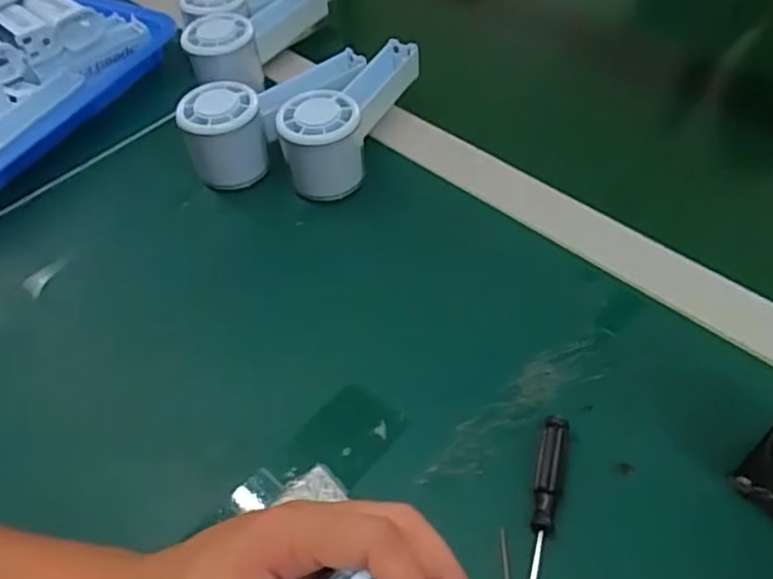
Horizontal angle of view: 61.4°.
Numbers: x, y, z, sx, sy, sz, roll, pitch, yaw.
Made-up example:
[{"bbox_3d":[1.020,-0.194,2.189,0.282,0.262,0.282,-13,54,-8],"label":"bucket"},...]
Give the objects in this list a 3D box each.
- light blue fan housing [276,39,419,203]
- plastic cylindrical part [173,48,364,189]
[{"bbox_3d":[-0.026,-0.134,0.484,0.057,0.057,0.152,15,53,15],"label":"light blue fan housing"},{"bbox_3d":[-0.079,-0.134,0.485,0.148,0.057,0.054,-31,55,-20],"label":"plastic cylindrical part"}]

